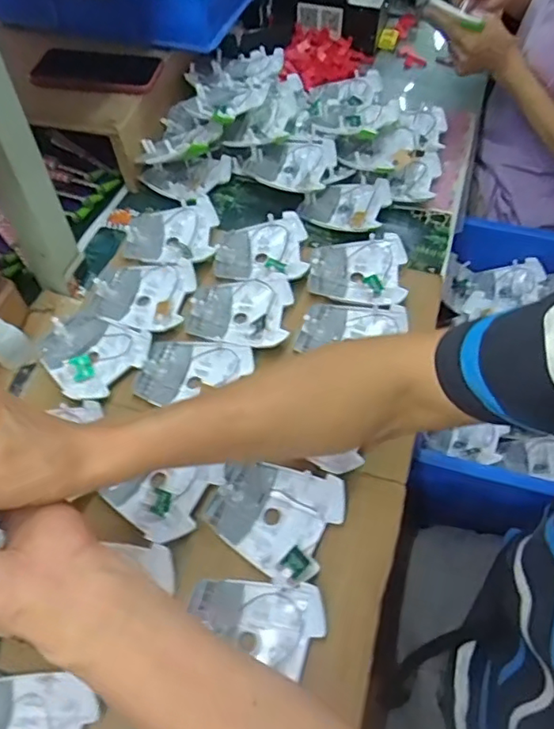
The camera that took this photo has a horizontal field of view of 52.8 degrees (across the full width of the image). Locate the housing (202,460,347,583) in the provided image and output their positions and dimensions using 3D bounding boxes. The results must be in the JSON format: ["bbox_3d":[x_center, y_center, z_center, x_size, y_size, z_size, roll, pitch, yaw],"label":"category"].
[{"bbox_3d":[-0.003,0.130,0.489,0.107,0.022,0.093,22,59,13],"label":"housing"}]

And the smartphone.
[{"bbox_3d":[-0.235,-0.391,0.738,0.164,0.014,0.090,11,56,6],"label":"smartphone"}]

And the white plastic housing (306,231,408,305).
[{"bbox_3d":[0.095,-0.112,0.651,0.108,0.020,0.097,7,62,9],"label":"white plastic housing"}]

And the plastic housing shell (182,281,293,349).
[{"bbox_3d":[-0.041,-0.057,0.616,0.108,0.019,0.089,10,57,5],"label":"plastic housing shell"}]

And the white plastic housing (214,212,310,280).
[{"bbox_3d":[-0.018,-0.135,0.665,0.106,0.029,0.093,1,57,0],"label":"white plastic housing"}]

